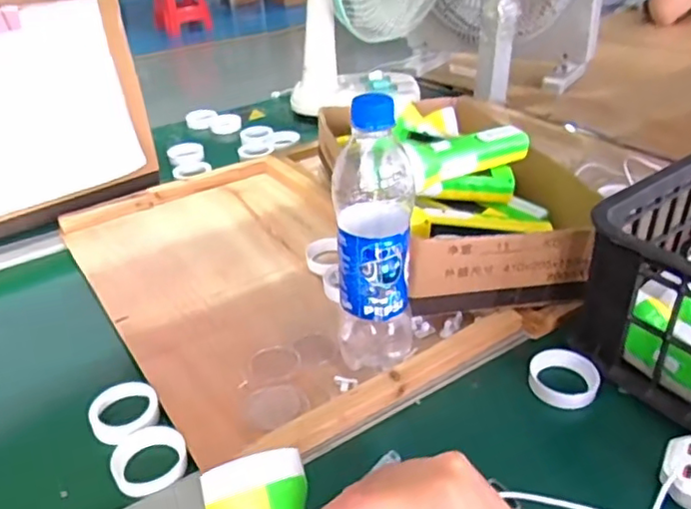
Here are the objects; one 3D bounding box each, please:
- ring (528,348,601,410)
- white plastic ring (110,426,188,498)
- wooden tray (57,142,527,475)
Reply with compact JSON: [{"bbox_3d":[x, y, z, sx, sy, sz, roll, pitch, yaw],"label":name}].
[{"bbox_3d":[0.184,0.105,0.513,0.055,0.019,0.052,7,35,17],"label":"ring"},{"bbox_3d":[-0.150,0.156,0.467,0.054,0.007,0.059,-3,33,2],"label":"white plastic ring"},{"bbox_3d":[-0.088,0.008,0.673,0.330,0.026,0.491,-22,38,-26],"label":"wooden tray"}]

